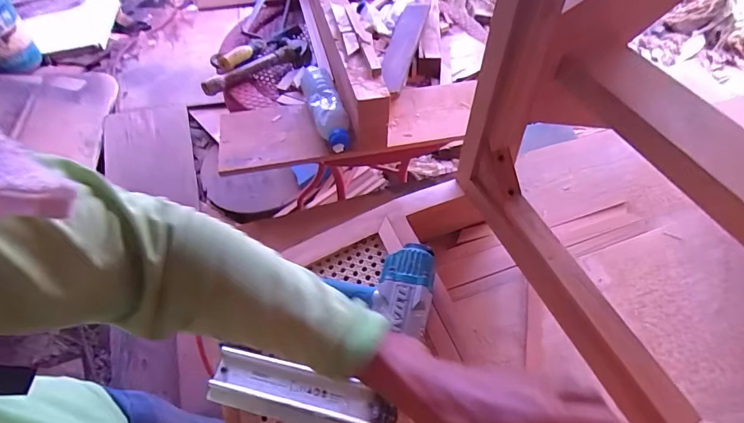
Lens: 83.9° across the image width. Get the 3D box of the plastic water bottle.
[{"bbox_3d":[-0.080,-0.180,0.699,0.047,0.047,0.201,-15,51,-10],"label":"plastic water bottle"}]

